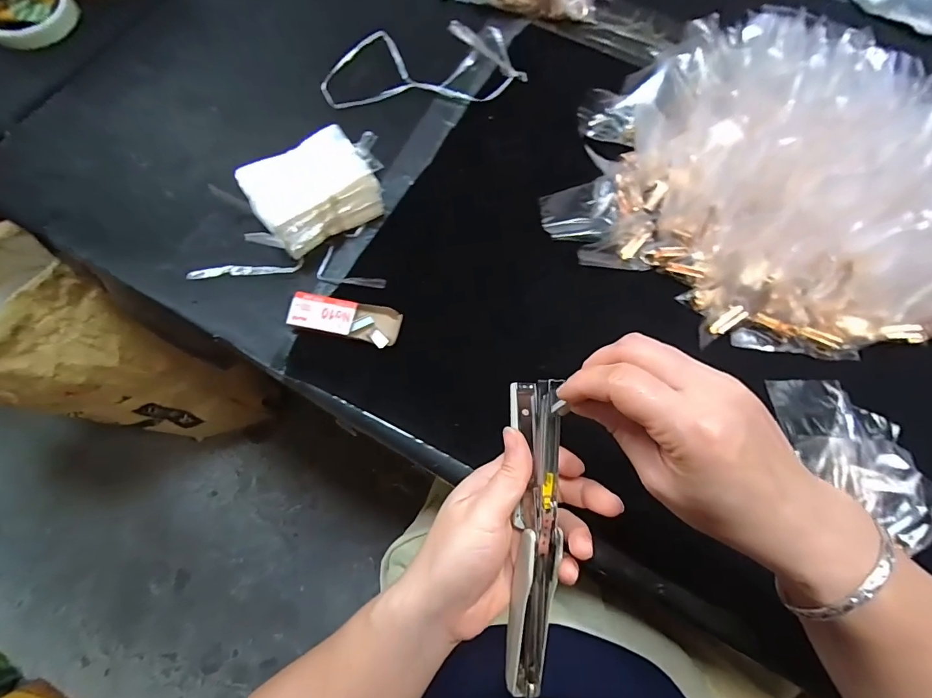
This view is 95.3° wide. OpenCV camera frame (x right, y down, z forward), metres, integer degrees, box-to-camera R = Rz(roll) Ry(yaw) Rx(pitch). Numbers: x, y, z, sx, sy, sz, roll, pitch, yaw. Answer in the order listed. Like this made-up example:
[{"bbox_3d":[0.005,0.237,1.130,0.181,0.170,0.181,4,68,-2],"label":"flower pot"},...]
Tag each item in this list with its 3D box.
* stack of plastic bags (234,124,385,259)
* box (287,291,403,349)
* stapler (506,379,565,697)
[{"bbox_3d":[-0.131,-0.135,0.367,0.100,0.045,0.076,-36,77,-10],"label":"stack of plastic bags"},{"bbox_3d":[-0.099,-0.024,0.352,0.090,0.016,0.034,12,74,4],"label":"box"},{"bbox_3d":[0.041,0.114,0.262,0.028,0.030,0.186,3,83,0],"label":"stapler"}]

